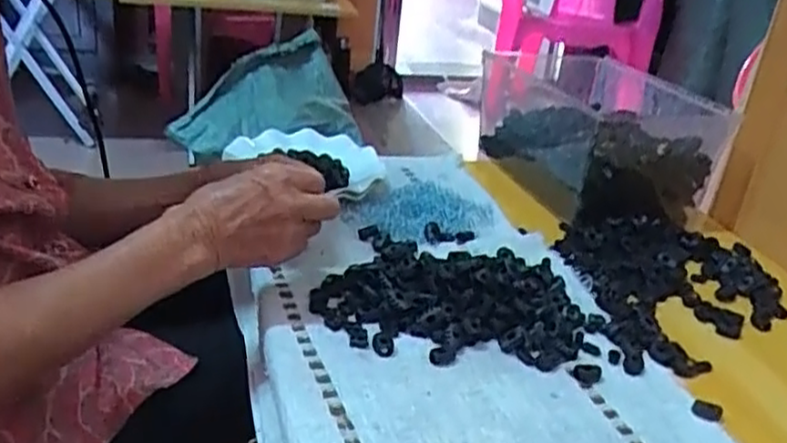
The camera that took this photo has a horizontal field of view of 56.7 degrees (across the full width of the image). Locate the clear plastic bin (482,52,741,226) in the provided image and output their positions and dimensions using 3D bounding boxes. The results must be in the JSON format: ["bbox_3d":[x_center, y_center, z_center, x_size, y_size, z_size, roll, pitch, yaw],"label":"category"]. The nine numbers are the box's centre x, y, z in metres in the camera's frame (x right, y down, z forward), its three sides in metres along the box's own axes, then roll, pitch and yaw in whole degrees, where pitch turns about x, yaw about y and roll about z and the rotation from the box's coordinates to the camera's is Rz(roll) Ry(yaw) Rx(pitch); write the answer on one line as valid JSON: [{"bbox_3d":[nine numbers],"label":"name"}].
[{"bbox_3d":[0.265,-0.110,0.954,0.203,0.122,0.279,-5,28,-21],"label":"clear plastic bin"}]

